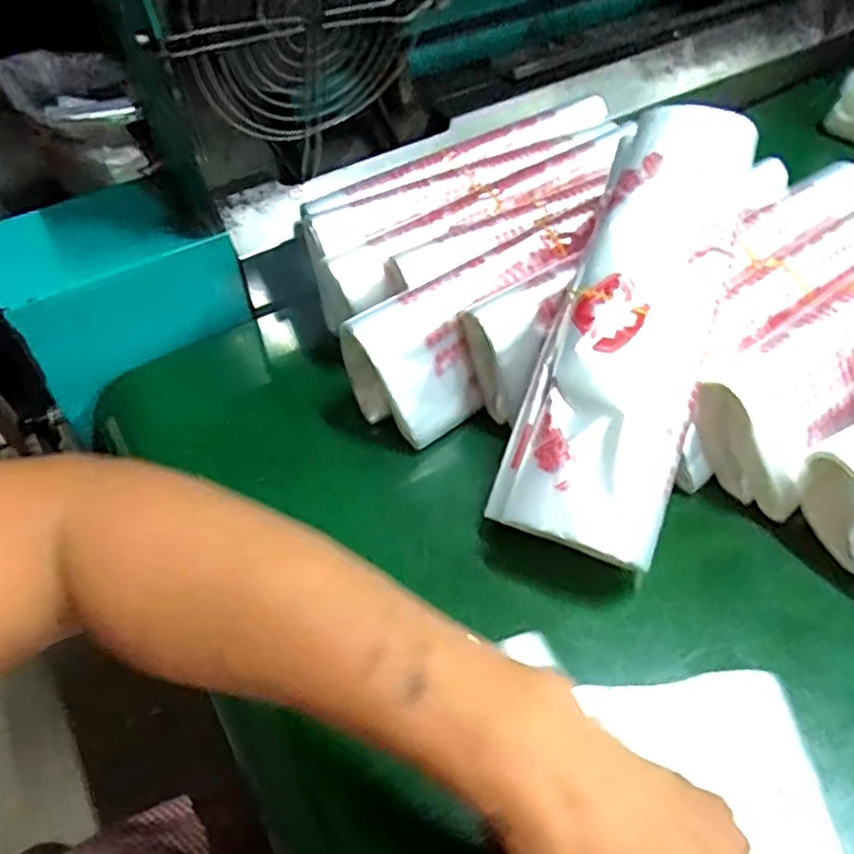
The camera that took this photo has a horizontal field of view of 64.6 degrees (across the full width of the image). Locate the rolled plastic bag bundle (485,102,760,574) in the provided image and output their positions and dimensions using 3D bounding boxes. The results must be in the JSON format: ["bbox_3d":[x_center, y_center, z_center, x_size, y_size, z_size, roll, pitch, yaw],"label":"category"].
[{"bbox_3d":[0.127,-0.069,0.414,0.092,0.032,0.293,17,77,18],"label":"rolled plastic bag bundle"}]

